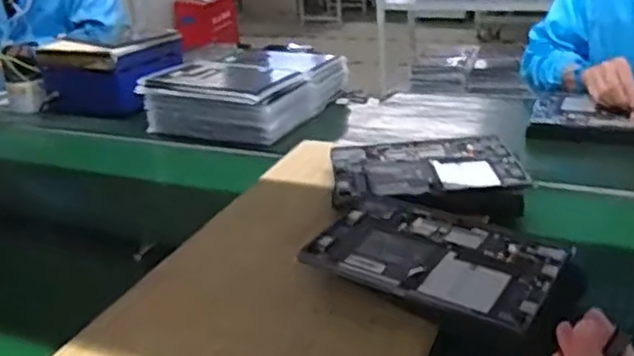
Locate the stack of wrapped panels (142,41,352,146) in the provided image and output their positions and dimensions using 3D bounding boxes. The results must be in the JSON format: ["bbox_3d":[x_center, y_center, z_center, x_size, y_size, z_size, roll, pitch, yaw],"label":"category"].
[{"bbox_3d":[-0.126,-0.177,1.326,0.283,0.112,0.343,9,29,26],"label":"stack of wrapped panels"}]

